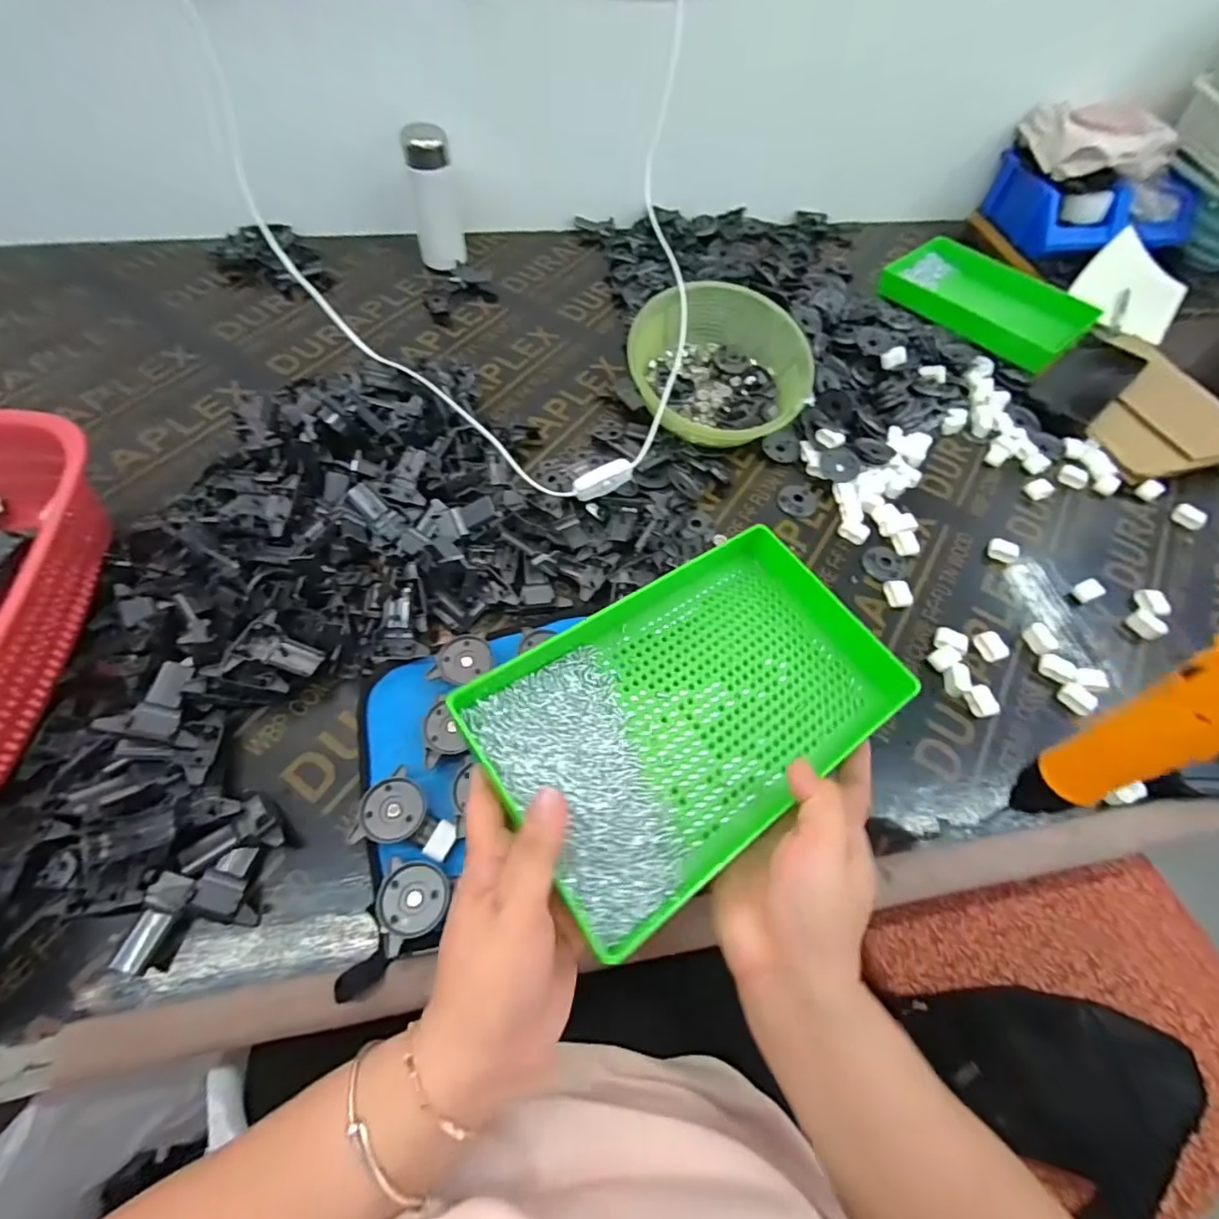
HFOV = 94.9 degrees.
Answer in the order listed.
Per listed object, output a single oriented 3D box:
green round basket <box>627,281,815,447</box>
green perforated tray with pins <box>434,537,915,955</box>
[{"bbox_3d":[0.123,-0.272,0.623,0.188,0.085,0.184,2,59,-3],"label":"green round basket"},{"bbox_3d":[0.052,0.055,0.331,0.238,0.041,0.149,-30,66,-20],"label":"green perforated tray with pins"}]

